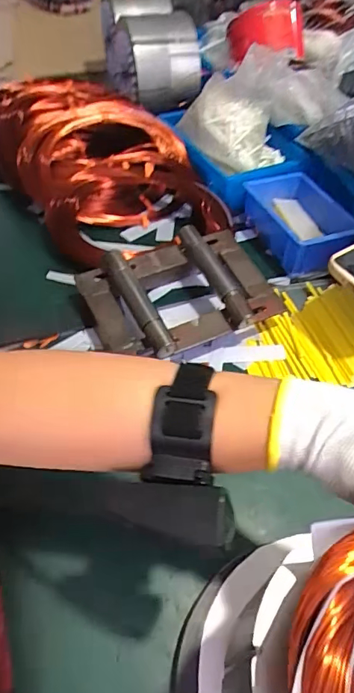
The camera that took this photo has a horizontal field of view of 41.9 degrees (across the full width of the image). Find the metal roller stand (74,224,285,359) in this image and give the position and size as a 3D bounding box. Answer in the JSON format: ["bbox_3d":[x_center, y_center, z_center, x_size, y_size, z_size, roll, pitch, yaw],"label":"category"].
[{"bbox_3d":[0.005,-0.058,0.507,0.197,0.055,0.138,-18,55,-18],"label":"metal roller stand"}]

